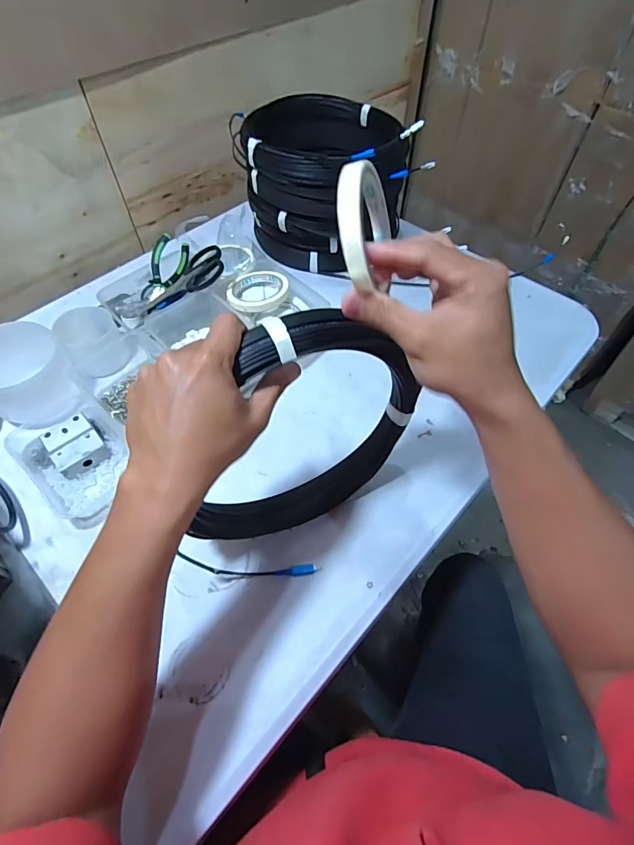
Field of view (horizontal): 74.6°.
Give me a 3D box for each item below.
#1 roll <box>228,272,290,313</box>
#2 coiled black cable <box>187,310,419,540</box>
[{"bbox_3d":[-0.102,-0.217,0.679,0.100,0.024,0.100,0,55,0],"label":"roll"},{"bbox_3d":[-0.015,0.015,0.419,0.248,0.275,0.060,-22,58,-14],"label":"coiled black cable"}]

